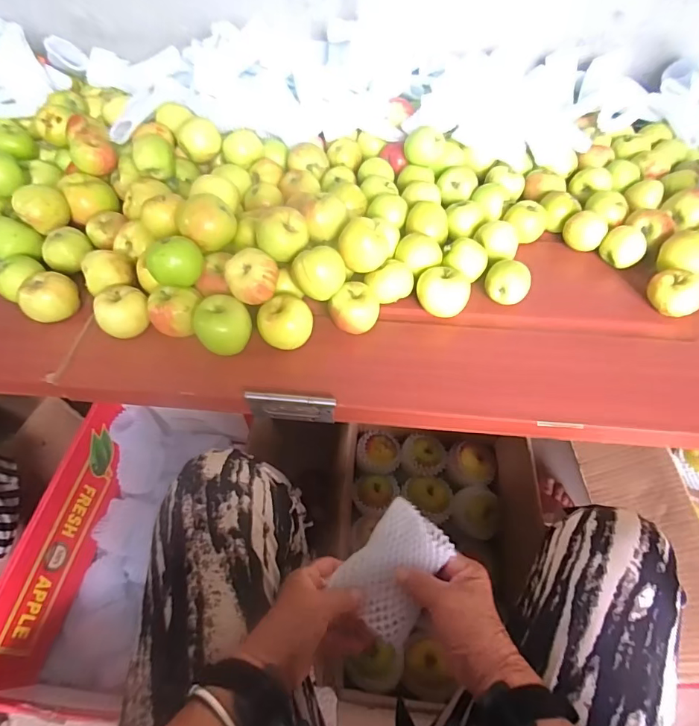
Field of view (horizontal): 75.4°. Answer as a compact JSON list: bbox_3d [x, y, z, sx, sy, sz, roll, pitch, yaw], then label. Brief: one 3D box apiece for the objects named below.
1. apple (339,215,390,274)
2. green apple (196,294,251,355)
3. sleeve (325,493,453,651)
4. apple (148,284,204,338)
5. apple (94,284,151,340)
[{"bbox_3d":[0.018,-0.144,0.569,0.060,0.057,0.049,-1,54,-1],"label":"apple"},{"bbox_3d":[-0.150,-0.044,0.542,0.062,0.063,0.057,-16,55,-12],"label":"green apple"},{"bbox_3d":[0.043,0.184,0.411,0.075,0.048,0.096,34,60,22],"label":"sleeve"},{"bbox_3d":[-0.212,-0.061,0.556,0.059,0.052,0.047,-1,54,-1],"label":"apple"},{"bbox_3d":[-0.279,-0.063,0.559,0.060,0.047,0.053,-31,59,-21],"label":"apple"}]

